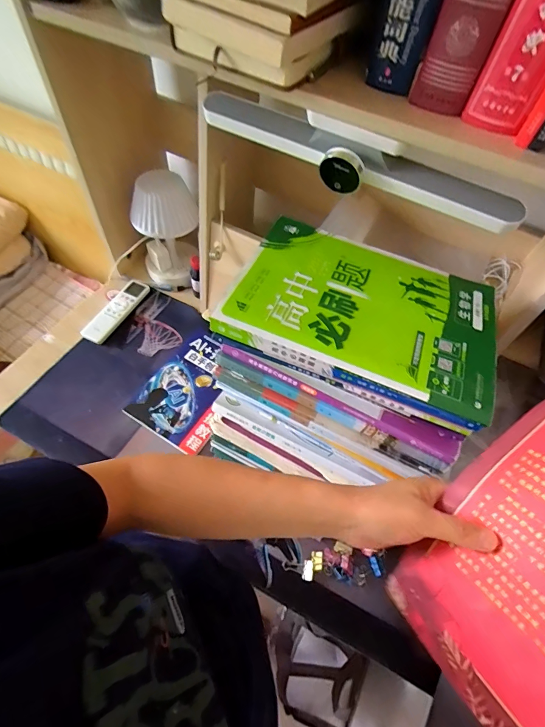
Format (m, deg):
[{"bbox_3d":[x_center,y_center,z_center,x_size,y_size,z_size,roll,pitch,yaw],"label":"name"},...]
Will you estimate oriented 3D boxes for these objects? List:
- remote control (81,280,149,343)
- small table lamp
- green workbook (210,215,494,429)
[{"bbox_3d":[-0.326,-0.113,0.751,0.051,0.022,0.170,23,60,9],"label":"remote control"},{"bbox_3d":[-0.219,-0.262,0.741,0.116,0.203,0.126,1,59,-4],"label":"small table lamp"},{"bbox_3d":[0.107,-0.072,0.413,0.282,0.026,0.205,20,60,8],"label":"green workbook"}]

